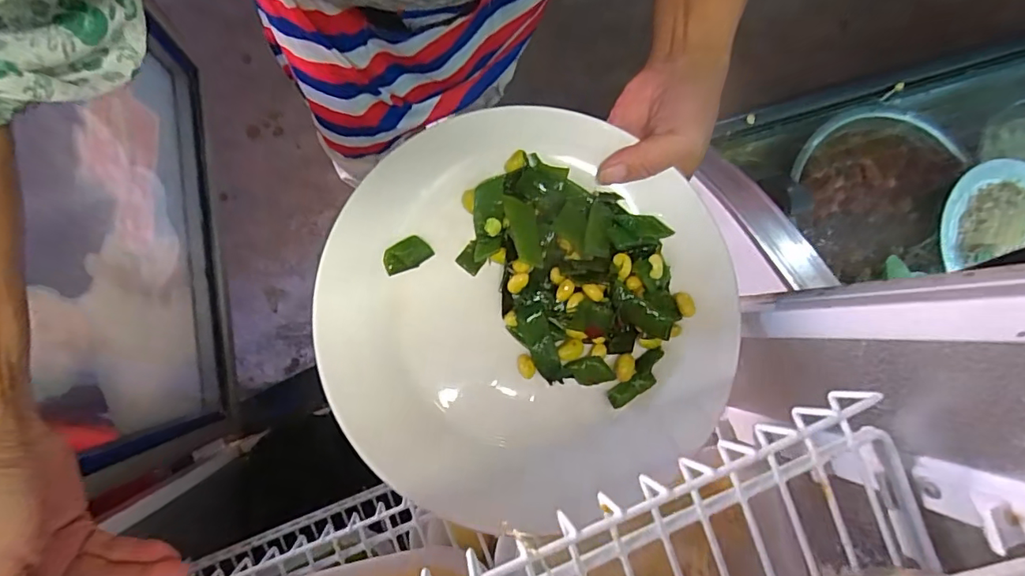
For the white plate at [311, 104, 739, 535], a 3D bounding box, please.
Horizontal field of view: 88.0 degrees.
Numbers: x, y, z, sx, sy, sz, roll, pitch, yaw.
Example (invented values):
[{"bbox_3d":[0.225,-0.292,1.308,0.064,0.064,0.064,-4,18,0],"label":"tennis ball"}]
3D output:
[{"bbox_3d":[0.013,0.014,0.318,0.234,0.041,0.238,0,78,0],"label":"white plate"}]

